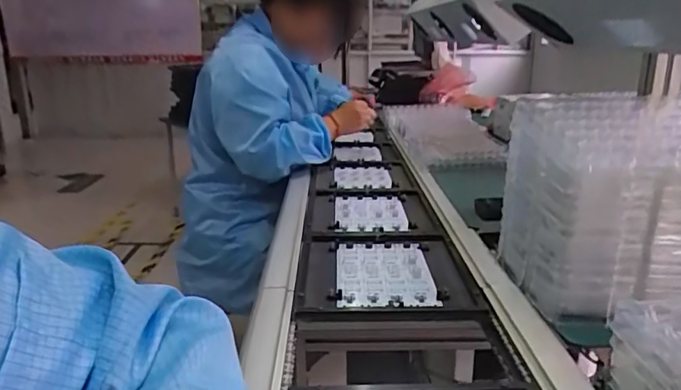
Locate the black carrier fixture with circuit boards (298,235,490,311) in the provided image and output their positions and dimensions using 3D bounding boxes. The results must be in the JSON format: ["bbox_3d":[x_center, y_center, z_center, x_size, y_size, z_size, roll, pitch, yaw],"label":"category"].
[{"bbox_3d":[0.056,0.110,0.781,0.230,0.020,0.258,-2,15,-1],"label":"black carrier fixture with circuit boards"}]

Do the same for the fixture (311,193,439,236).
[{"bbox_3d":[0.058,0.042,1.038,0.220,0.024,0.250,2,16,-1],"label":"fixture"}]

